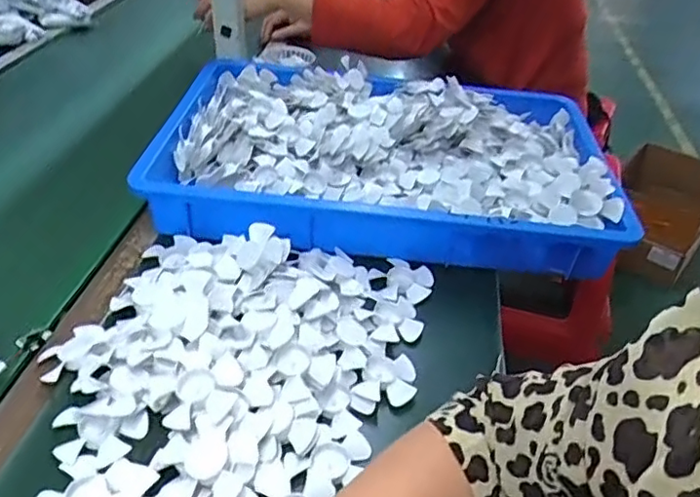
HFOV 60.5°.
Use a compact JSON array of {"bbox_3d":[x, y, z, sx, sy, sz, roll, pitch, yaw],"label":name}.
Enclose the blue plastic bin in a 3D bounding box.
[{"bbox_3d":[0.048,-0.127,0.818,0.553,0.094,0.383,7,38,2],"label":"blue plastic bin"}]

